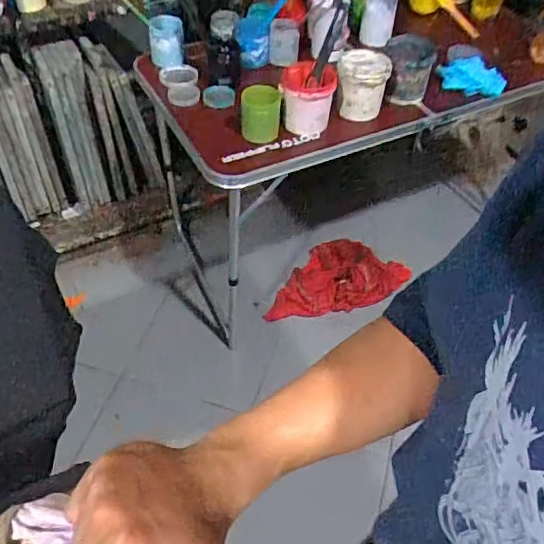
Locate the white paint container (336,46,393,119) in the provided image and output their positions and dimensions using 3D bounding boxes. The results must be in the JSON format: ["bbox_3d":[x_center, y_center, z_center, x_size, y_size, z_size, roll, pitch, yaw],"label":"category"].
[{"bbox_3d":[0.218,-0.451,1.401,0.126,0.150,0.123,10,49,6],"label":"white paint container"}]

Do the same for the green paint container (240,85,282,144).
[{"bbox_3d":[-0.024,-0.367,1.329,0.087,0.138,0.081,3,49,0],"label":"green paint container"}]

